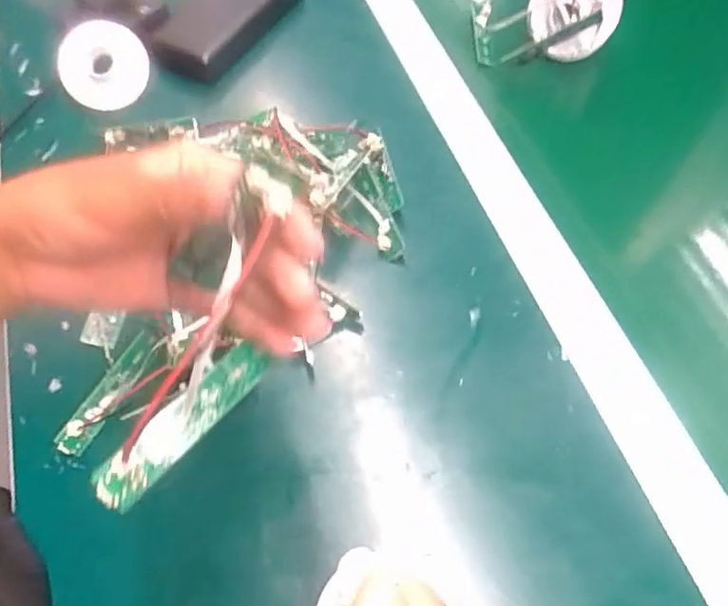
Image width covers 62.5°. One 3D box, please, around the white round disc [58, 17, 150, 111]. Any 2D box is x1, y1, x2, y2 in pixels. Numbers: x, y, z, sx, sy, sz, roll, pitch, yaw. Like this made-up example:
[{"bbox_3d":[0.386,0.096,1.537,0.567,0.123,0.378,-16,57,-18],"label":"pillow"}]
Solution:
[{"bbox_3d":[-0.213,-0.195,0.496,0.070,0.018,0.067,0,106,-1],"label":"white round disc"}]

